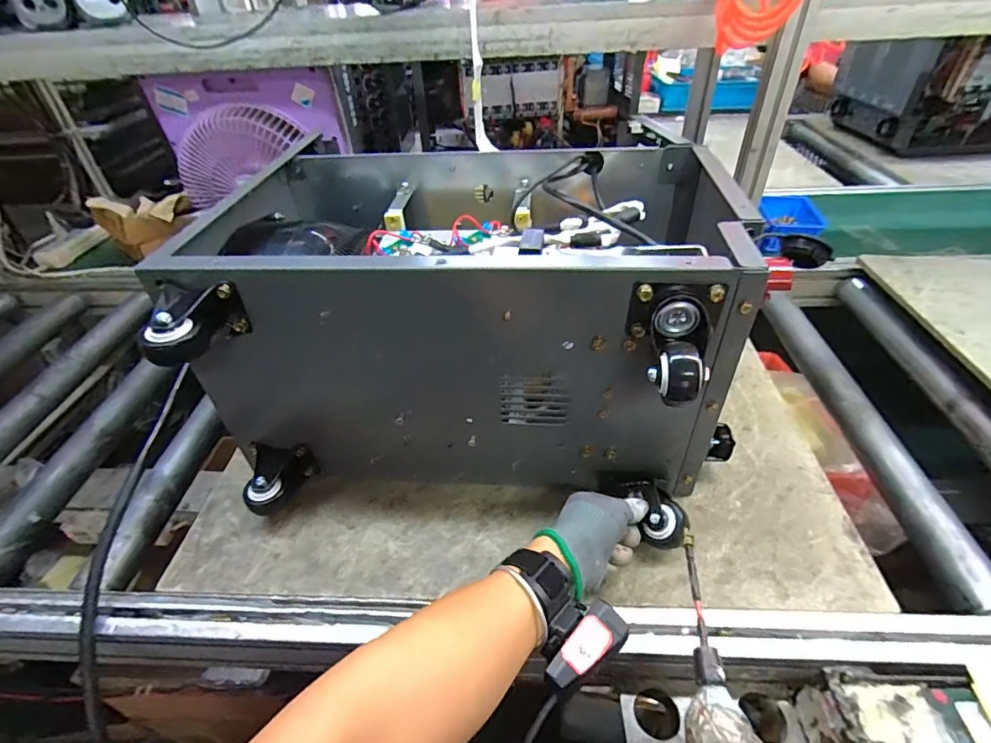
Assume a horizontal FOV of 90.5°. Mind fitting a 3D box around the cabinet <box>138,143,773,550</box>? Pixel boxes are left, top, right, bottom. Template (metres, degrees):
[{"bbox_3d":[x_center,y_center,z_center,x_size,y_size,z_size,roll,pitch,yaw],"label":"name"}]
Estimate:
[{"bbox_3d":[-0.025,-0.082,0.593,0.539,0.261,0.461,0,39,6],"label":"cabinet"}]

